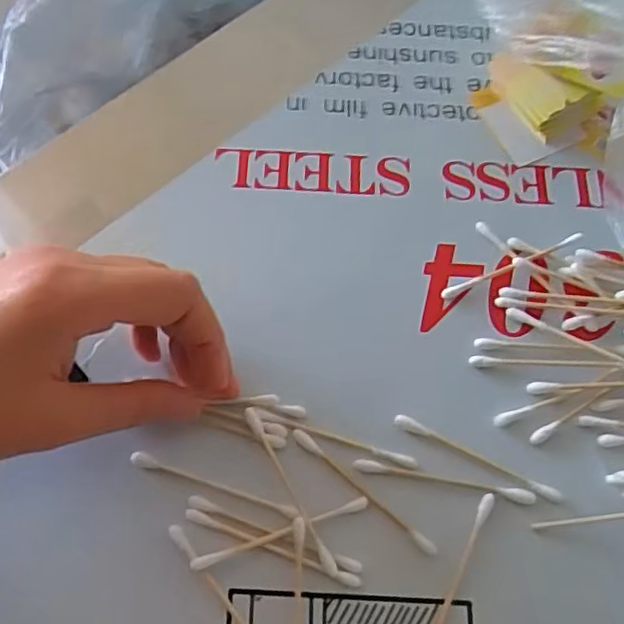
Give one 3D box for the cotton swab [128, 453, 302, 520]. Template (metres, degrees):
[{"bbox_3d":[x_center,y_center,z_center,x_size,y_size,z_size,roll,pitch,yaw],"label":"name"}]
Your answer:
[{"bbox_3d":[-0.039,0.068,0.255,0.070,0.004,0.006,17,68,4],"label":"cotton swab"}]

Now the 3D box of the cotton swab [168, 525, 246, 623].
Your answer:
[{"bbox_3d":[-0.032,0.109,0.241,0.005,0.005,0.071,-37,75,-16],"label":"cotton swab"}]

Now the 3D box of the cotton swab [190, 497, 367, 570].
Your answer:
[{"bbox_3d":[-0.012,0.086,0.249,0.071,0.004,0.004,-17,70,-9],"label":"cotton swab"}]

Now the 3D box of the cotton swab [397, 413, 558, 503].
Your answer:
[{"bbox_3d":[0.067,0.059,0.262,0.071,0.004,0.006,26,69,7],"label":"cotton swab"}]

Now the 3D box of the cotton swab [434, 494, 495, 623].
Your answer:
[{"bbox_3d":[0.055,0.103,0.244,0.006,0.004,0.072,26,69,7],"label":"cotton swab"}]

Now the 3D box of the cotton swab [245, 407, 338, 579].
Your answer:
[{"bbox_3d":[-0.009,0.070,0.255,0.005,0.004,0.072,-26,72,-12],"label":"cotton swab"}]

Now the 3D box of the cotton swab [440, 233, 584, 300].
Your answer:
[{"bbox_3d":[0.091,-0.022,0.294,0.071,0.008,0.005,-22,71,-11],"label":"cotton swab"}]

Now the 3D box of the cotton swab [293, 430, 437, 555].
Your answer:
[{"bbox_3d":[0.021,0.071,0.256,0.071,0.004,0.005,40,72,12],"label":"cotton swab"}]

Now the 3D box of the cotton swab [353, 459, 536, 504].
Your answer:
[{"bbox_3d":[0.053,0.068,0.258,0.072,0.004,0.006,10,68,1],"label":"cotton swab"}]

